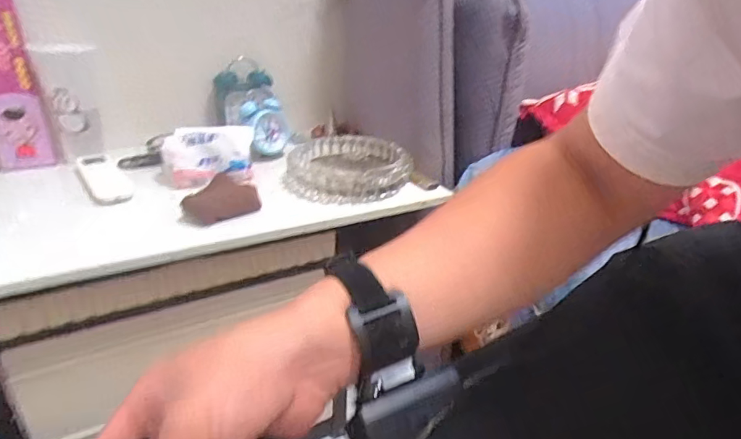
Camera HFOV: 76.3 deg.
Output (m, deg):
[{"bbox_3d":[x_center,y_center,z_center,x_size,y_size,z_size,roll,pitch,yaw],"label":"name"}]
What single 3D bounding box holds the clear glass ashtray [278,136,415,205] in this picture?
[{"bbox_3d":[-0.037,-0.083,0.735,0.188,0.039,0.176,-3,26,-11],"label":"clear glass ashtray"}]

